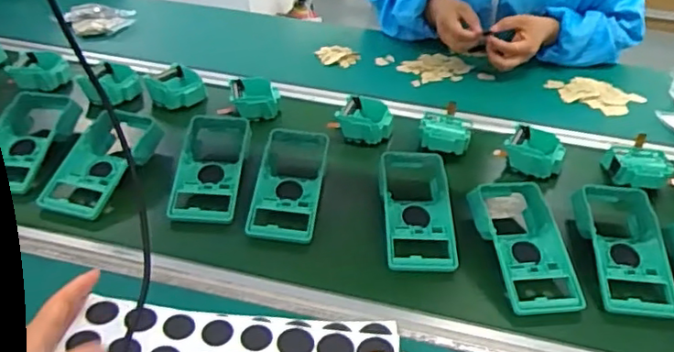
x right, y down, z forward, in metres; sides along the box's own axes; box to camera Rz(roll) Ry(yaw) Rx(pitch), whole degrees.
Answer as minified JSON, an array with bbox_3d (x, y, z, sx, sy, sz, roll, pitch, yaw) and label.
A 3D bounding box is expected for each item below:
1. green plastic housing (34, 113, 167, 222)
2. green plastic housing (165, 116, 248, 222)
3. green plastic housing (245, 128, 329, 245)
[{"bbox_3d":[-0.309,-0.013,0.784,0.093,0.041,0.185,18,49,10],"label":"green plastic housing"},{"bbox_3d":[-0.165,-0.011,0.792,0.089,0.044,0.191,2,37,-2],"label":"green plastic housing"},{"bbox_3d":[-0.061,0.007,0.770,0.086,0.048,0.192,5,37,3],"label":"green plastic housing"}]

